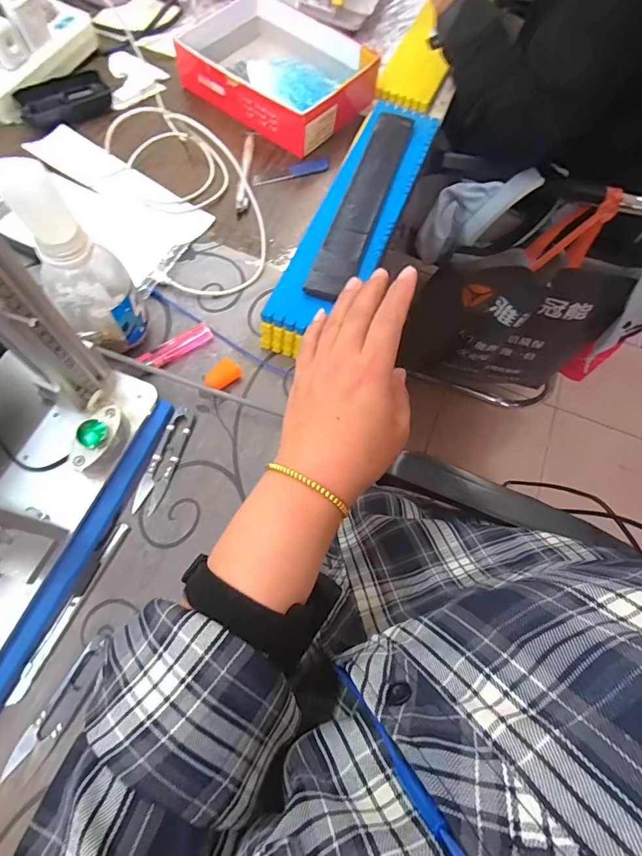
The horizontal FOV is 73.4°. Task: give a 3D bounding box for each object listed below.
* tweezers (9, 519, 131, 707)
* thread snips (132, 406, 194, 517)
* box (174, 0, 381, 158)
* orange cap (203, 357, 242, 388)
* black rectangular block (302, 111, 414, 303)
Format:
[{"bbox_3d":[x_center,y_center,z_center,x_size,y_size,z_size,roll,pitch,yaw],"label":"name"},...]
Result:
[{"bbox_3d":[-0.200,0.142,0.343,0.011,0.005,0.142,23,70,9],"label":"tweezers"},{"bbox_3d":[-0.141,0.028,0.392,0.022,0.007,0.102,18,69,7],"label":"thread snips"},{"bbox_3d":[-0.067,-0.480,0.571,0.252,0.049,0.175,36,73,14],"label":"box"},{"bbox_3d":[-0.096,-0.051,0.423,0.036,0.013,0.021,-42,74,-15],"label":"orange cap"},{"bbox_3d":[0.047,-0.250,0.461,0.044,0.017,0.291,16,69,7],"label":"black rectangular block"}]

